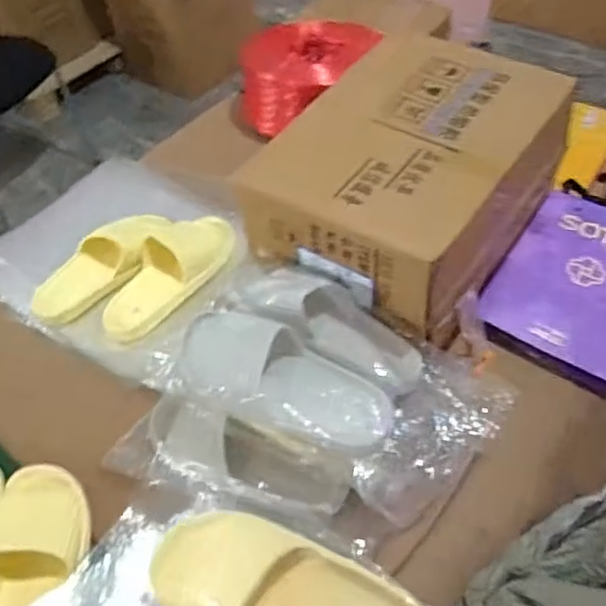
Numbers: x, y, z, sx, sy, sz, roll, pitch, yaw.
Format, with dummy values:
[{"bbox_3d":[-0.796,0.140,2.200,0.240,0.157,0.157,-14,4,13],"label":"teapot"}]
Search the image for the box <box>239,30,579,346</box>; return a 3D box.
[{"bbox_3d":[0.143,-0.156,0.868,0.286,0.203,0.360,27,57,24],"label":"box"}]

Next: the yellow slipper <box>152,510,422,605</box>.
[{"bbox_3d":[-0.019,0.256,0.577,0.256,0.052,0.100,16,53,8],"label":"yellow slipper"}]

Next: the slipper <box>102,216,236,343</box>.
[{"bbox_3d":[-0.200,-0.046,0.963,0.097,0.056,0.245,29,58,25],"label":"slipper"}]

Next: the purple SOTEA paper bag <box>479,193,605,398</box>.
[{"bbox_3d":[0.404,-0.029,0.937,0.211,0.041,0.276,27,74,30],"label":"purple SOTEA paper bag"}]

